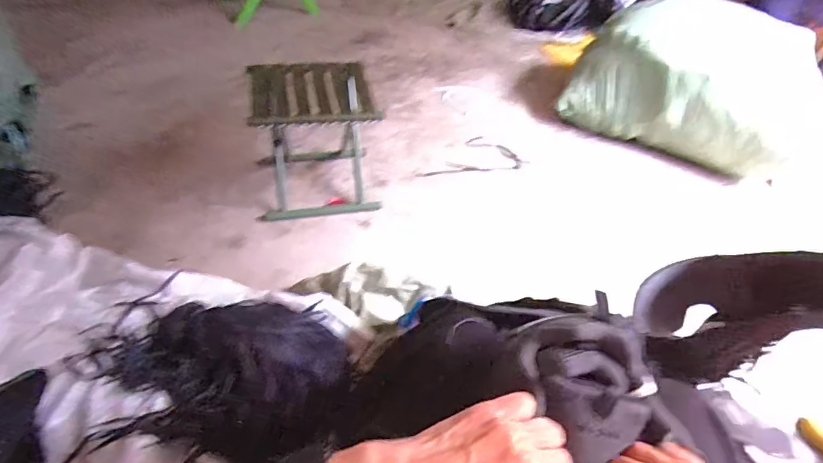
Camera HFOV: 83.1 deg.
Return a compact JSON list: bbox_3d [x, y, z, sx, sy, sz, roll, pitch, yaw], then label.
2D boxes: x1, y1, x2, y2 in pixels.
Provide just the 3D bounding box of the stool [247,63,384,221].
[{"bbox_3d":[-0.258,-0.233,1.217,0.297,0.310,0.283,-10,47,-17],"label":"stool"}]

